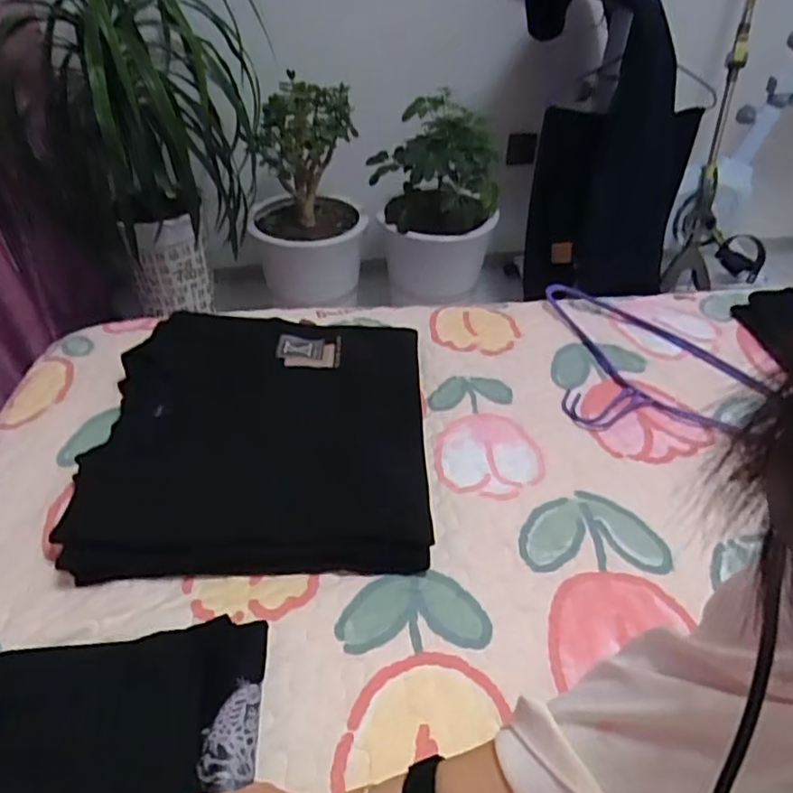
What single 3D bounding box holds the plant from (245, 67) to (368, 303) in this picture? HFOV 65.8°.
[{"bbox_3d":[-0.226,-0.458,1.573,0.276,0.584,0.274,-2,41,-4],"label":"plant"}]

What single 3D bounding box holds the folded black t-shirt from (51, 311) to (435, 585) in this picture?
[{"bbox_3d":[-0.142,0.026,0.664,0.335,0.057,0.355,-1,43,-4],"label":"folded black t-shirt"}]

